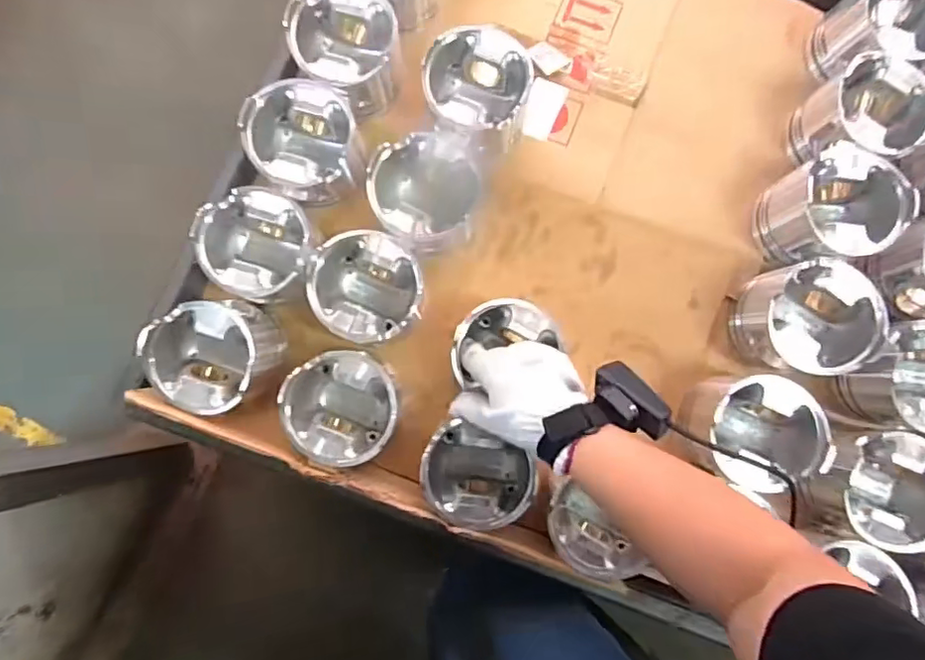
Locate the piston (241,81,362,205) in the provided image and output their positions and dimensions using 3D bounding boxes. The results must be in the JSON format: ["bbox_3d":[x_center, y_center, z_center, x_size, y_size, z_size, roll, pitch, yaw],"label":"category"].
[{"bbox_3d":[-0.167,-0.199,0.605,0.113,0.071,0.115,-10,84,-2],"label":"piston"}]

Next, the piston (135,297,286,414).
[{"bbox_3d":[-0.256,0.030,0.596,0.114,0.085,0.108,-14,84,-3],"label":"piston"}]

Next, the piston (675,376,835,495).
[{"bbox_3d":[0.296,0.104,0.586,0.113,0.091,0.107,0,83,-1],"label":"piston"}]

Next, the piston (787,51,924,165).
[{"bbox_3d":[0.436,-0.231,0.621,0.111,0.089,0.101,0,83,-1],"label":"piston"}]

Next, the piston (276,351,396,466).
[{"bbox_3d":[-0.123,0.082,0.593,0.109,0.083,0.109,0,83,-1],"label":"piston"}]

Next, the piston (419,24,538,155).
[{"bbox_3d":[0.016,-0.256,0.620,0.111,0.090,0.110,0,83,-1],"label":"piston"}]

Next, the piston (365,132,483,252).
[{"bbox_3d":[-0.034,-0.141,0.604,0.119,0.072,0.113,-17,84,-3],"label":"piston"}]

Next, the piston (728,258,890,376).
[{"bbox_3d":[0.357,-0.010,0.598,0.111,0.087,0.114,0,84,-1],"label":"piston"}]

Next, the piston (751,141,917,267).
[{"bbox_3d":[0.390,-0.125,0.608,0.118,0.083,0.114,-35,85,-5],"label":"piston"}]

